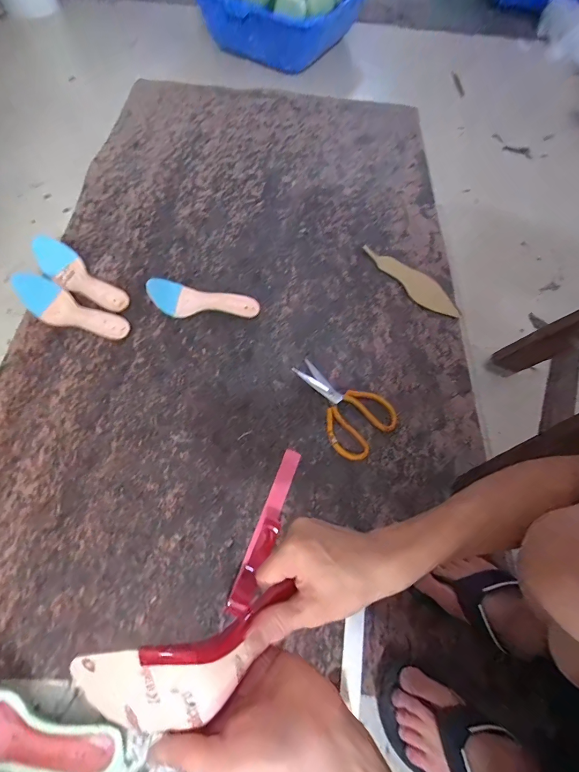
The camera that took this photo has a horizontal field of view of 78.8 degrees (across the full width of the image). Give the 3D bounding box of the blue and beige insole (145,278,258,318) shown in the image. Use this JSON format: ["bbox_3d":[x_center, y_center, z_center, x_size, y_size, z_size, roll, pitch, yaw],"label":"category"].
[{"bbox_3d":[-0.170,-0.176,0.715,0.217,0.048,0.070,4,63,-16],"label":"blue and beige insole"}]

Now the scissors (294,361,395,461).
[{"bbox_3d":[0.093,0.030,0.659,0.133,0.011,0.203,-39,73,-19],"label":"scissors"}]

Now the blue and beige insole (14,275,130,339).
[{"bbox_3d":[-0.434,-0.151,0.699,0.237,0.052,0.075,25,65,8],"label":"blue and beige insole"}]

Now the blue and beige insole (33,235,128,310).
[{"bbox_3d":[-0.435,-0.226,0.731,0.218,0.061,0.077,36,68,13],"label":"blue and beige insole"}]

